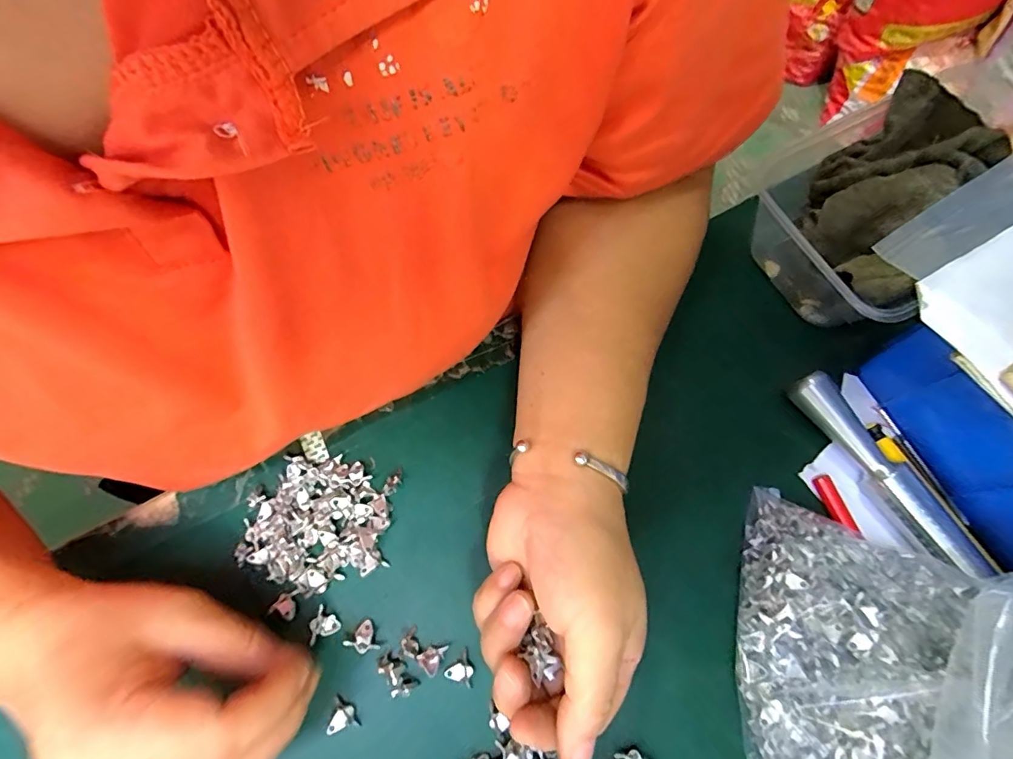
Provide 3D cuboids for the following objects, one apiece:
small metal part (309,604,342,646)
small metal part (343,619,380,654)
[{"bbox_3d":[-0.096,0.126,0.251,0.015,0.004,0.015,-26,72,-7],"label":"small metal part"},{"bbox_3d":[-0.074,0.133,0.247,0.014,0.005,0.015,-30,72,-8],"label":"small metal part"}]

